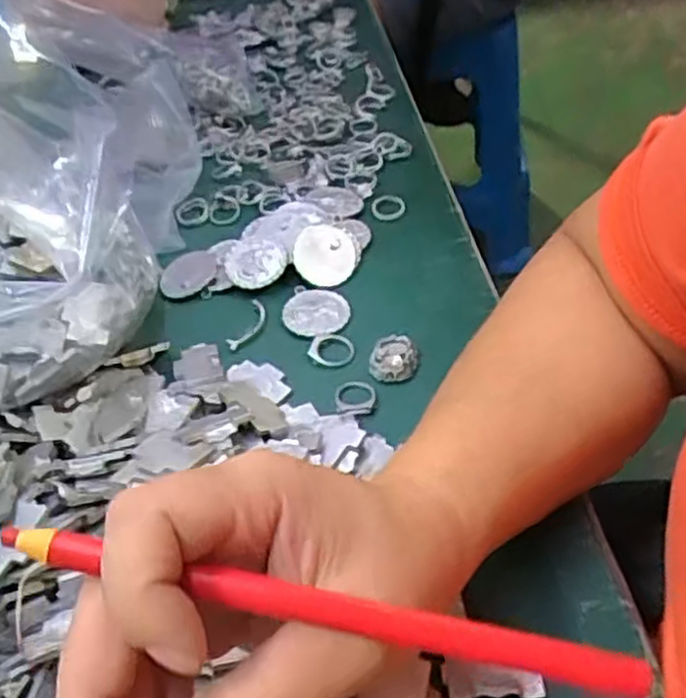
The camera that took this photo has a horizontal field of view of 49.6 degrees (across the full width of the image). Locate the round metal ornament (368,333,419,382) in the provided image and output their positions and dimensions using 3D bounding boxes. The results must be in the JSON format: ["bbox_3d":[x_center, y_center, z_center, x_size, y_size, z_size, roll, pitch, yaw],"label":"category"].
[{"bbox_3d":[0.026,0.005,0.386,0.025,0.010,0.024,-3,46,3],"label":"round metal ornament"}]

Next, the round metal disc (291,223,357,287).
[{"bbox_3d":[-0.011,-0.055,0.433,0.037,0.036,0.004,-18,2,-21],"label":"round metal disc"}]

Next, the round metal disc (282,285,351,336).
[{"bbox_3d":[-0.015,-0.021,0.421,0.037,0.005,0.034,-3,46,3],"label":"round metal disc"}]

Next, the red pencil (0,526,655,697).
[{"bbox_3d":[-0.005,0.063,0.182,0.158,0.005,0.010,12,48,2],"label":"red pencil"}]

